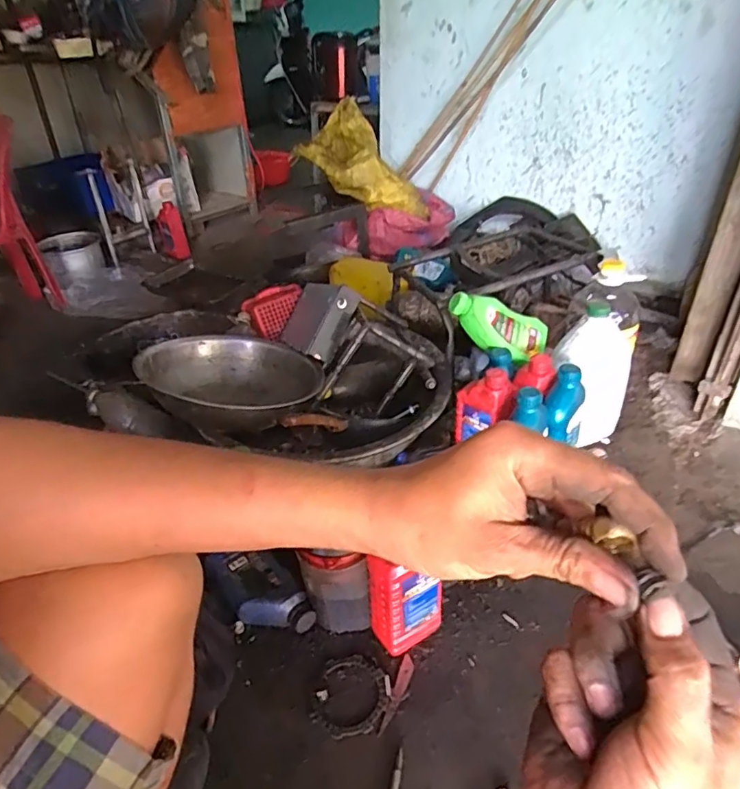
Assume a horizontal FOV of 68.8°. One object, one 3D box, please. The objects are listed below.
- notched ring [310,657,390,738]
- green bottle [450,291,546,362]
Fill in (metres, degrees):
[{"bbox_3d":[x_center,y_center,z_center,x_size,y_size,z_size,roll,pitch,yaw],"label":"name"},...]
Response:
[{"bbox_3d":[-0.029,0.434,0.781,0.109,0.009,0.113,-2,35,1],"label":"notched ring"},{"bbox_3d":[0.273,-0.142,1.166,0.234,0.114,0.060,21,-7,-15],"label":"green bottle"}]

